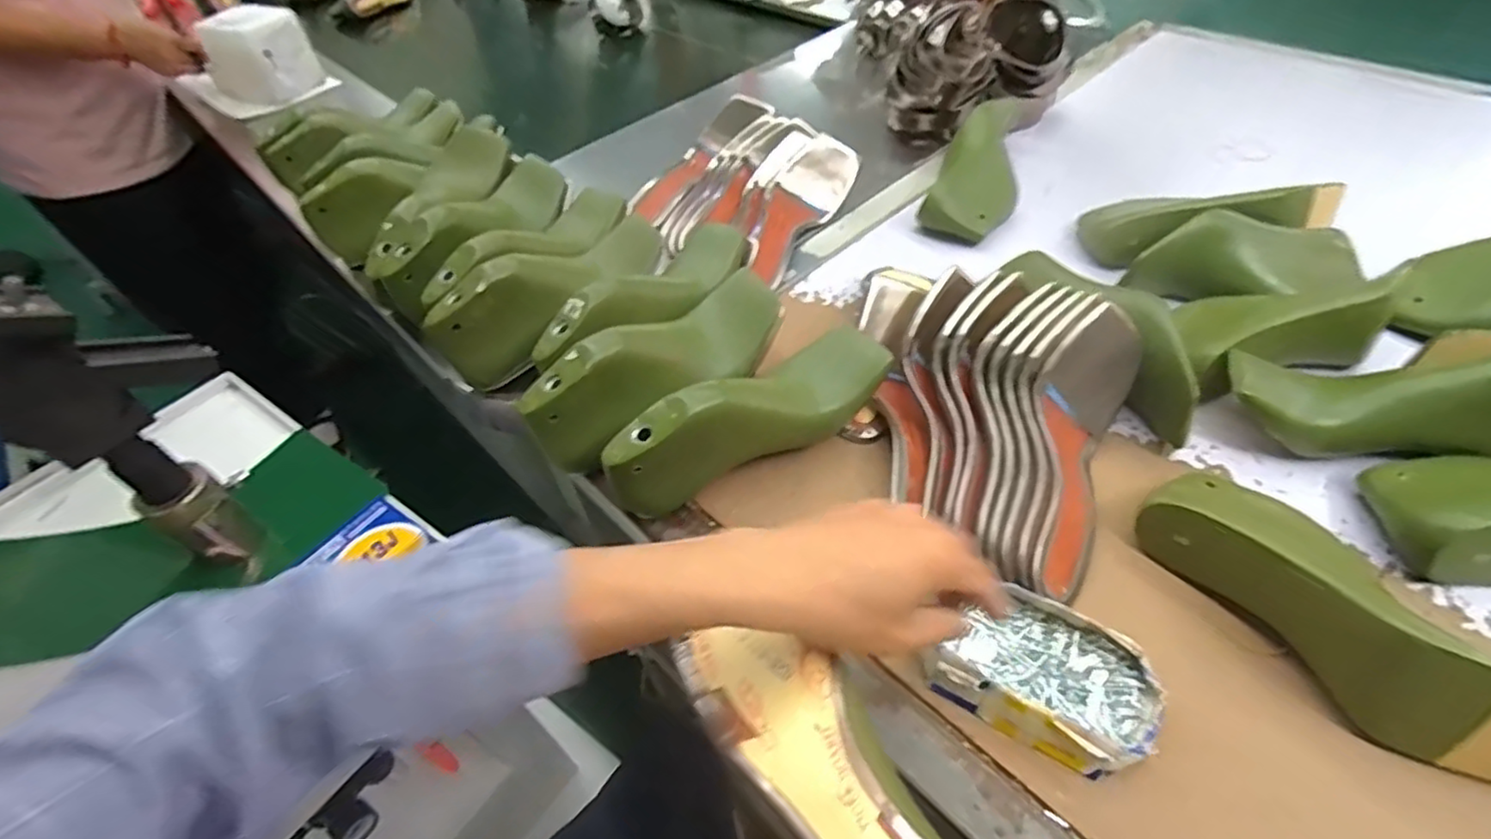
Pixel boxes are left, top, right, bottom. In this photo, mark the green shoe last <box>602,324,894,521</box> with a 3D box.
[{"bbox_3d":[0.000,-0.002,0.499,0.224,0.098,0.070,-22,49,-17],"label":"green shoe last"}]

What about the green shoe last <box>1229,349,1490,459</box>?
[{"bbox_3d":[0.475,-0.017,0.469,0.224,0.069,0.067,4,47,7],"label":"green shoe last"}]

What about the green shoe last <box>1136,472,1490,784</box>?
[{"bbox_3d":[0.359,0.109,0.388,0.085,0.075,0.228,-26,51,-20],"label":"green shoe last"}]

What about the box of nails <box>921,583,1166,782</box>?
[{"bbox_3d":[0.179,0.150,0.389,0.117,0.026,0.079,24,52,23],"label":"box of nails"}]

